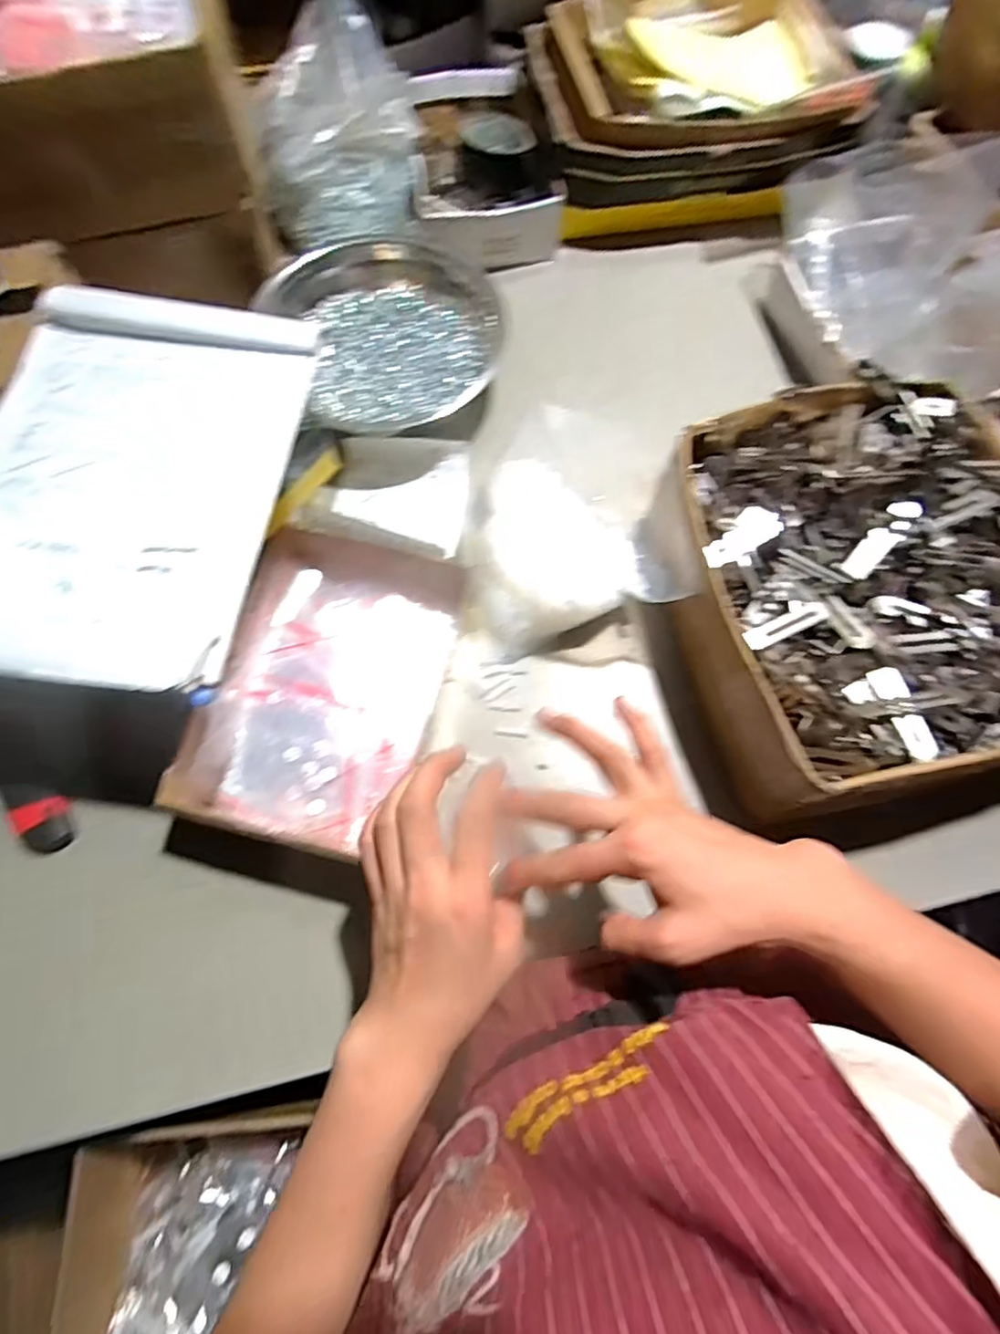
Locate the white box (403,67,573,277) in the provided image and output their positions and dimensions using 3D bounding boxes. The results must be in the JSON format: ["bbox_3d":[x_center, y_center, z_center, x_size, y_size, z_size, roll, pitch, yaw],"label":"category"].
[{"bbox_3d":[-0.026,-0.593,0.733,0.159,0.067,0.263,-8,71,-3],"label":"white box"}]

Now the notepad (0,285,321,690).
[{"bbox_3d":[-0.266,-0.140,0.435,0.218,0.016,0.304,9,71,3],"label":"notepad"}]

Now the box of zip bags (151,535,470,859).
[{"bbox_3d":[-0.138,0.015,0.510,0.174,0.055,0.249,13,71,4],"label":"box of zip bags"}]

